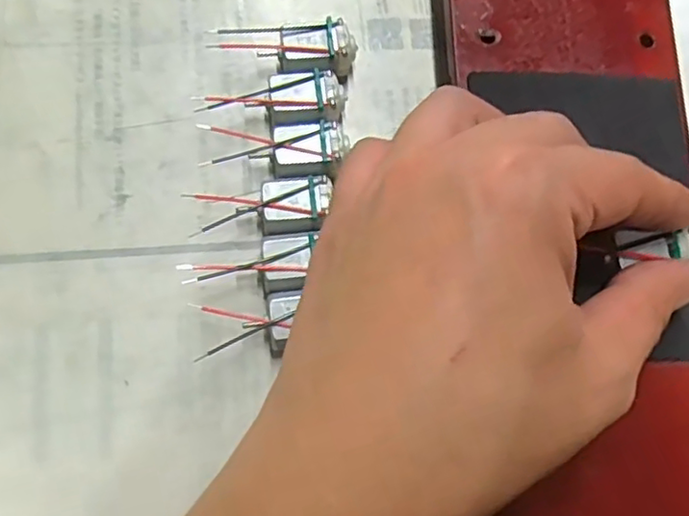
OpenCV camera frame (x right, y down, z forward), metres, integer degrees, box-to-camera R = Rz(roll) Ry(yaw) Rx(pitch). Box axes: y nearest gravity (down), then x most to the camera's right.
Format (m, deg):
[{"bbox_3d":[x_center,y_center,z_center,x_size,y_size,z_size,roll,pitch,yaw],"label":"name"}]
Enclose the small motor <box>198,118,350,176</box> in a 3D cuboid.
[{"bbox_3d":[-0.025,-0.038,0.224,0.051,0.013,0.019,3,79,-5],"label":"small motor"}]

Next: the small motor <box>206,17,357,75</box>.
[{"bbox_3d":[-0.022,-0.077,0.233,0.051,0.015,0.017,1,79,-6],"label":"small motor"}]

